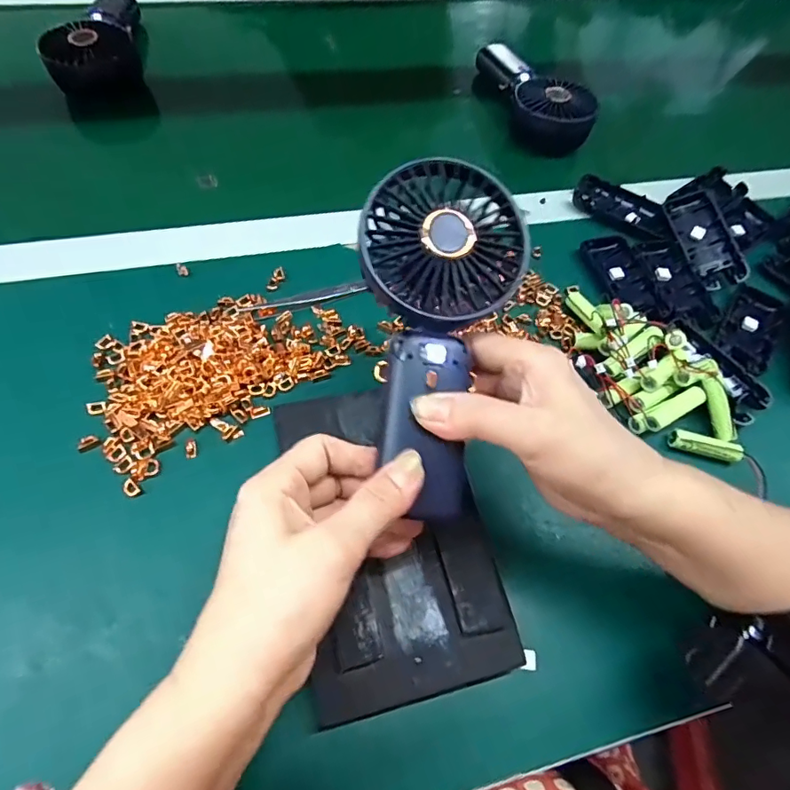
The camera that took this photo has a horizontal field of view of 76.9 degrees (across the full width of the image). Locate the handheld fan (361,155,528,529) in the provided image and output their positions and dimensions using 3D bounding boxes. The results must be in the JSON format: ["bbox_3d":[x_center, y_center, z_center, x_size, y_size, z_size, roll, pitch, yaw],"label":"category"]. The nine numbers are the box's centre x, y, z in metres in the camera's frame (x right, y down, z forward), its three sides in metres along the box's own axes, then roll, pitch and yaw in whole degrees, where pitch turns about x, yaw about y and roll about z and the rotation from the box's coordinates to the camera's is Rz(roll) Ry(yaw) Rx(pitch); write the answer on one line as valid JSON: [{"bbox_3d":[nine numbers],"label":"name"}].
[{"bbox_3d":[0.022,-0.031,0.264,0.081,0.044,0.179,3,84,-2],"label":"handheld fan"}]

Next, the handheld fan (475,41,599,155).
[{"bbox_3d":[0.143,-0.335,0.545,0.067,0.056,0.168,-16,62,-12],"label":"handheld fan"}]

